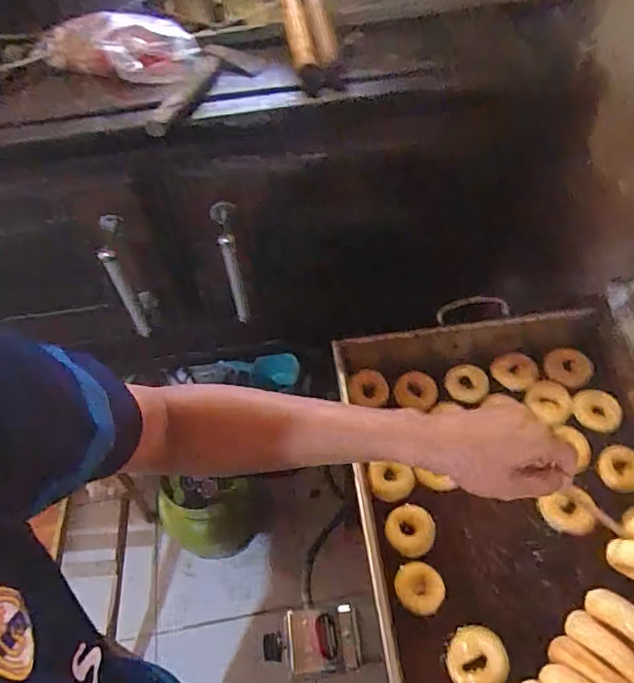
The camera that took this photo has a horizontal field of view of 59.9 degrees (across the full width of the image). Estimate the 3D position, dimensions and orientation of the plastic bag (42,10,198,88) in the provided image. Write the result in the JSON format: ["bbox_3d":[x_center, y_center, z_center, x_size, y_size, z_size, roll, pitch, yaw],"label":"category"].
[{"bbox_3d":[-0.324,-0.475,0.877,0.287,0.069,0.128,21,57,19],"label":"plastic bag"}]

